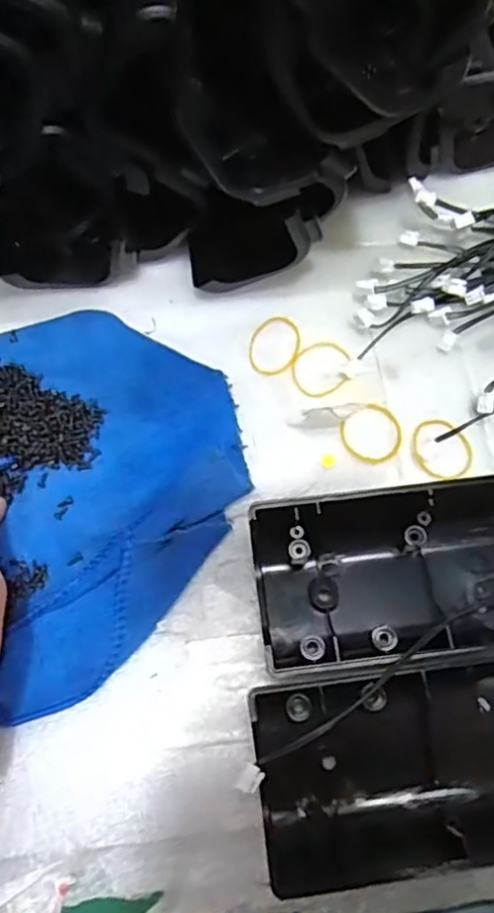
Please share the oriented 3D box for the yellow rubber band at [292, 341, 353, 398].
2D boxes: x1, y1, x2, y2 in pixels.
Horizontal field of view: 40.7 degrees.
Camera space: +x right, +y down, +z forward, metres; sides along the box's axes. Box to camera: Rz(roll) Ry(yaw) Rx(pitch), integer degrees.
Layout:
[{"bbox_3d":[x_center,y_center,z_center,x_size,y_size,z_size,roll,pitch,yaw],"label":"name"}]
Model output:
[{"bbox_3d":[0.038,-0.044,0.331,0.032,0.004,0.026,-31,72,-10],"label":"yellow rubber band"}]

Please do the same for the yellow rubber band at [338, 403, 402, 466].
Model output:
[{"bbox_3d":[0.061,-0.011,0.321,0.029,0.004,0.028,0,70,1],"label":"yellow rubber band"}]

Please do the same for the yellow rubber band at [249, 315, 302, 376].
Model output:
[{"bbox_3d":[0.014,-0.055,0.332,0.025,0.006,0.033,10,70,4],"label":"yellow rubber band"}]

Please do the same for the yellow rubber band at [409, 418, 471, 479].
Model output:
[{"bbox_3d":[0.093,-0.004,0.317,0.029,0.004,0.031,3,66,-5],"label":"yellow rubber band"}]

